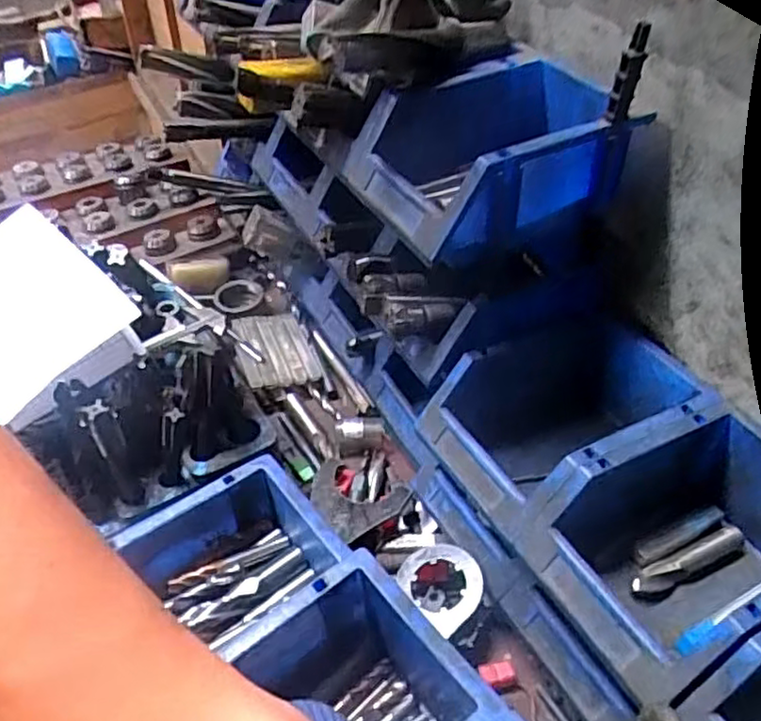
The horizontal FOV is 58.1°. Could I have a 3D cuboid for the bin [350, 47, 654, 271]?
[{"bbox_3d":[0.064,-0.127,0.425,0.148,0.065,0.116,-19,47,-18],"label":"bin"}]

